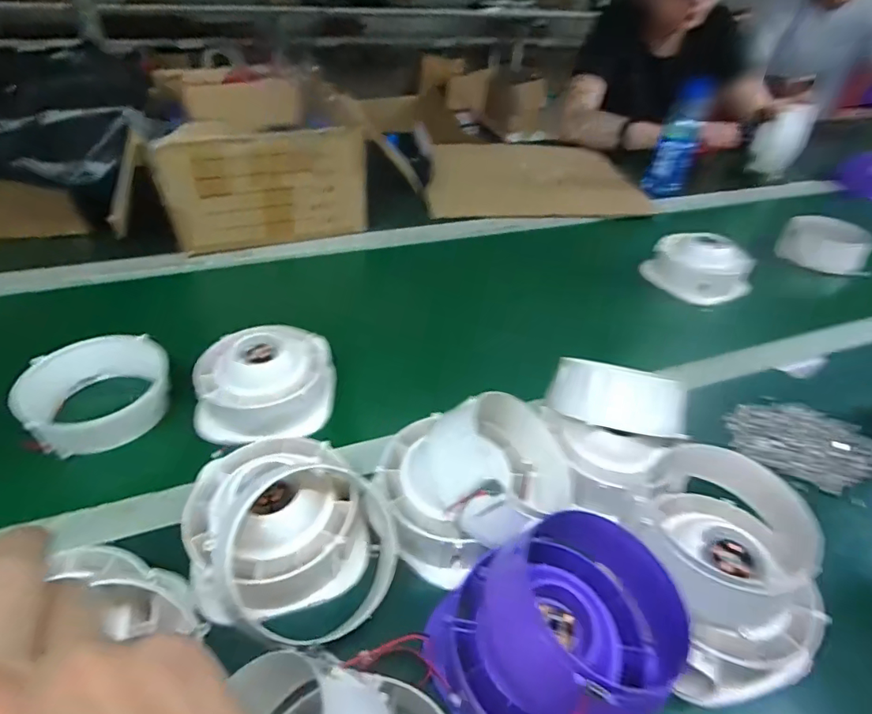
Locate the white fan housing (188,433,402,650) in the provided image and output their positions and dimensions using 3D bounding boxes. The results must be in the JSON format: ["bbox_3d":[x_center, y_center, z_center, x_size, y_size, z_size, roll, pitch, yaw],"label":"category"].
[{"bbox_3d":[-0.121,0.140,0.392,0.161,0.075,0.140,35,50,30],"label":"white fan housing"}]

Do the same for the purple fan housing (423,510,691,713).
[{"bbox_3d":[0.070,0.183,0.315,0.127,0.094,0.121,-32,53,-33],"label":"purple fan housing"}]

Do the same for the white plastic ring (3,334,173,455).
[{"bbox_3d":[-0.355,0.036,0.518,0.130,0.059,0.130,2,42,-2],"label":"white plastic ring"}]

